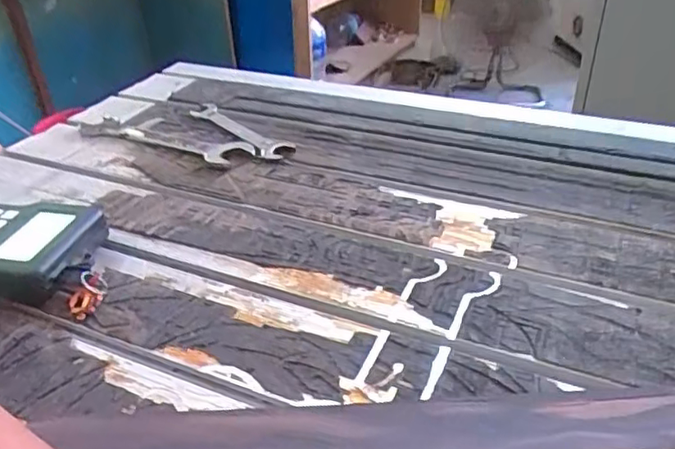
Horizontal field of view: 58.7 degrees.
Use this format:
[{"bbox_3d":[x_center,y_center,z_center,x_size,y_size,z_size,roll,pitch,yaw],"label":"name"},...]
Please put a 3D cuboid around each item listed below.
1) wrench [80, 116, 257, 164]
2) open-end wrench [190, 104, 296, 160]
[{"bbox_3d":[-0.216,-0.109,0.739,0.250,0.013,0.056,15,37,25],"label":"wrench"},{"bbox_3d":[-0.125,-0.119,0.748,0.035,0.008,0.193,-29,41,-34],"label":"open-end wrench"}]

